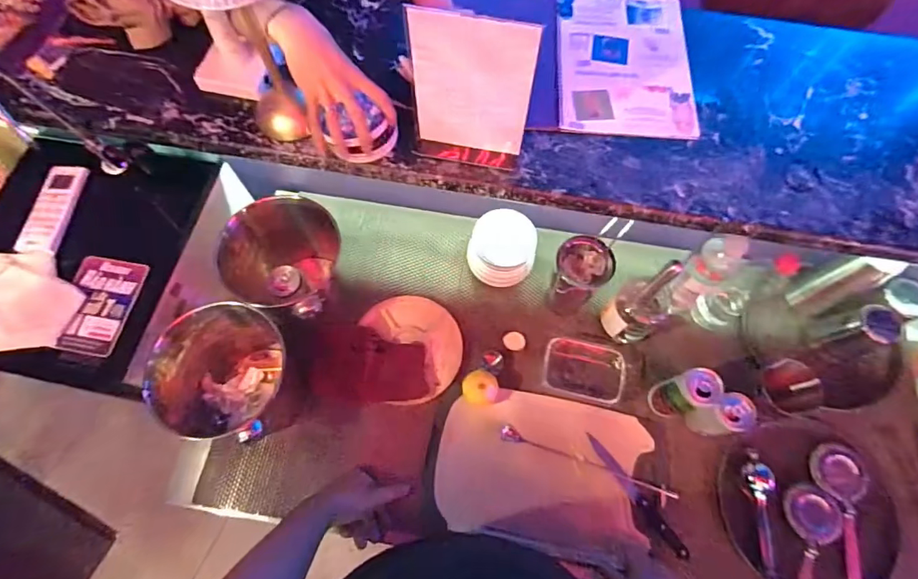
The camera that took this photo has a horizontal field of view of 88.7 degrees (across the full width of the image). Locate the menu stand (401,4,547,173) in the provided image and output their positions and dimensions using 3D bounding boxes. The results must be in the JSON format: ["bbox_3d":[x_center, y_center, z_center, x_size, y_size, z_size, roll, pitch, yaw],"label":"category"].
[{"bbox_3d":[0.013,-0.235,0.579,0.146,0.215,0.032,10,69,4],"label":"menu stand"}]

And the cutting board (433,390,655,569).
[{"bbox_3d":[0.136,0.295,0.771,0.331,0.023,0.229,12,73,2],"label":"cutting board"}]

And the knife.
[{"bbox_3d":[0.285,0.333,0.760,0.024,0.009,0.221,-35,72,-13],"label":"knife"}]

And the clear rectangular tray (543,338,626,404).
[{"bbox_3d":[0.220,0.142,0.830,0.137,0.051,0.093,15,69,6],"label":"clear rectangular tray"}]

